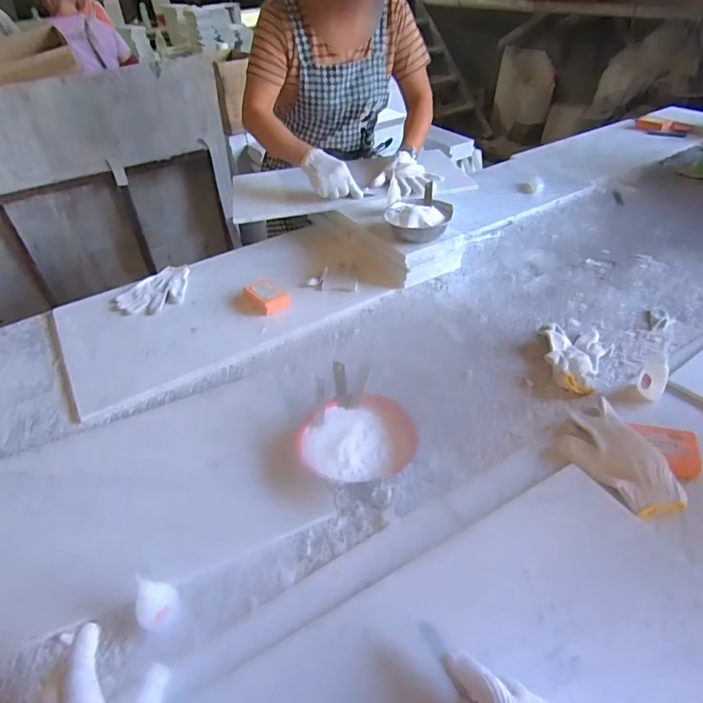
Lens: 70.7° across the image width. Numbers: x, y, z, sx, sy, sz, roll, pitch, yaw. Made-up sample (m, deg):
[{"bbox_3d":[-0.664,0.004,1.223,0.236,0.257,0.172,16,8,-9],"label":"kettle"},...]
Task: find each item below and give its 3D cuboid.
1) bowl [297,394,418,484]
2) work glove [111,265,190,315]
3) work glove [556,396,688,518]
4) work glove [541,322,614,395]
[{"bbox_3d":[0.012,0.129,0.712,0.166,0.041,0.146,-12,41,-6],"label":"bowl"},{"bbox_3d":[-0.423,-0.137,1.105,0.127,0.017,0.178,20,47,28],"label":"work glove"},{"bbox_3d":[0.349,0.141,0.671,0.105,0.053,0.180,-13,41,-7],"label":"work glove"},{"bbox_3d":[0.385,0.011,0.842,0.112,0.035,0.157,3,41,12],"label":"work glove"}]

